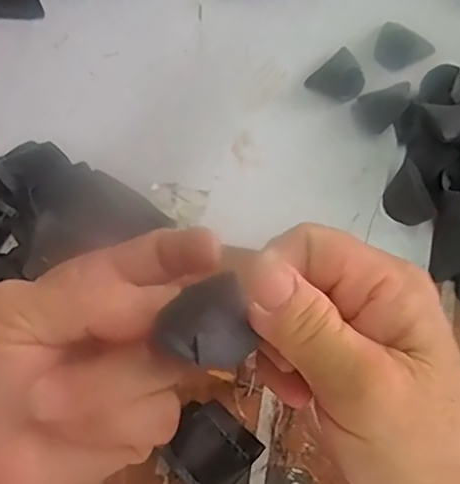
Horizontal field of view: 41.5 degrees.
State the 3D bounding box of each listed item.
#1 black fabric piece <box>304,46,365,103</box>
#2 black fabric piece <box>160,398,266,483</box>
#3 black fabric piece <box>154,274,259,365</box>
[{"bbox_3d":[0.082,-0.124,0.463,0.030,0.024,0.036,-40,77,-11],"label":"black fabric piece"},{"bbox_3d":[-0.012,0.128,0.374,0.048,0.008,0.048,42,77,12],"label":"black fabric piece"},{"bbox_3d":[-0.007,0.027,0.179,0.027,0.006,0.030,-29,116,-12],"label":"black fabric piece"}]

